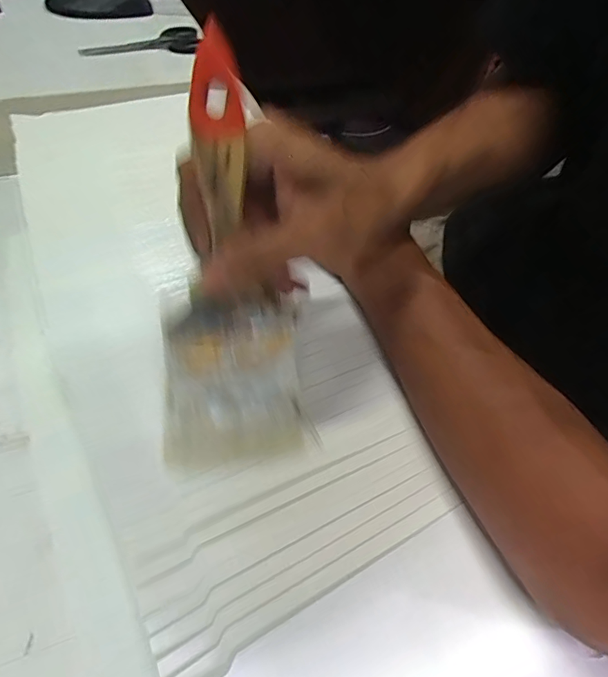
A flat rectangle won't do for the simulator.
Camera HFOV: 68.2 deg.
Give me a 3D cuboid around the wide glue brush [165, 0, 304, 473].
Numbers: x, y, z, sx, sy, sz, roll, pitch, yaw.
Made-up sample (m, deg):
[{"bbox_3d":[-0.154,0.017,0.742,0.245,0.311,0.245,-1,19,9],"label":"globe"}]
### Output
[{"bbox_3d":[-0.039,-0.026,0.225,0.073,0.206,0.027,-1,25,-6],"label":"wide glue brush"}]

